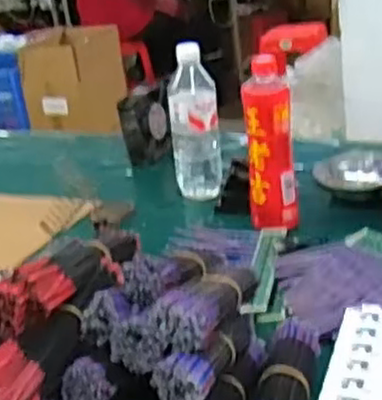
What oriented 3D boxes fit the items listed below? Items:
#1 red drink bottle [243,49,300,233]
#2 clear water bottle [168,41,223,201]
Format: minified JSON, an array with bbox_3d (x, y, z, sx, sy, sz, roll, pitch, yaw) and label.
[{"bbox_3d":[0.103,-0.072,0.941,0.063,0.204,0.055,-5,24,6],"label":"red drink bottle"},{"bbox_3d":[0.004,-0.114,1.083,0.071,0.225,0.058,-7,24,1],"label":"clear water bottle"}]

